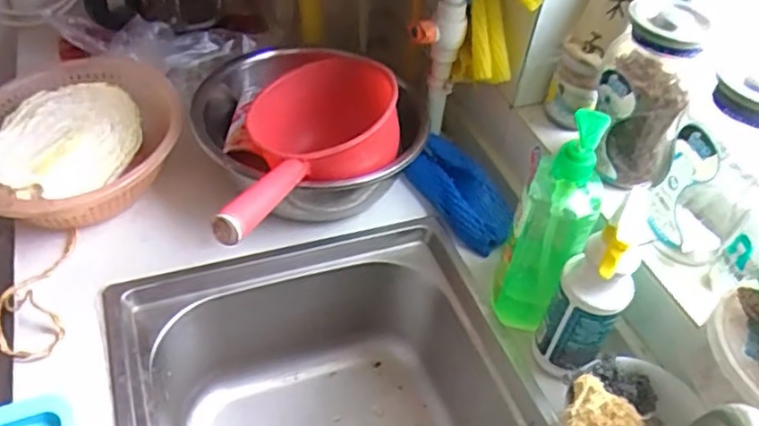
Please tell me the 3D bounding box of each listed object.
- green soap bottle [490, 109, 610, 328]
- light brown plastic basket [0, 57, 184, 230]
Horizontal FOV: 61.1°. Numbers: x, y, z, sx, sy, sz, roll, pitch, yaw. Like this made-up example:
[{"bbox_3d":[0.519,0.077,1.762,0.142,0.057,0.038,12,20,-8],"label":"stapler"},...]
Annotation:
[{"bbox_3d":[0.173,0.016,0.646,0.068,0.248,0.067,3,44,-3],"label":"green soap bottle"},{"bbox_3d":[-0.374,-0.078,0.798,0.243,0.094,0.274,-8,46,-13],"label":"light brown plastic basket"}]

